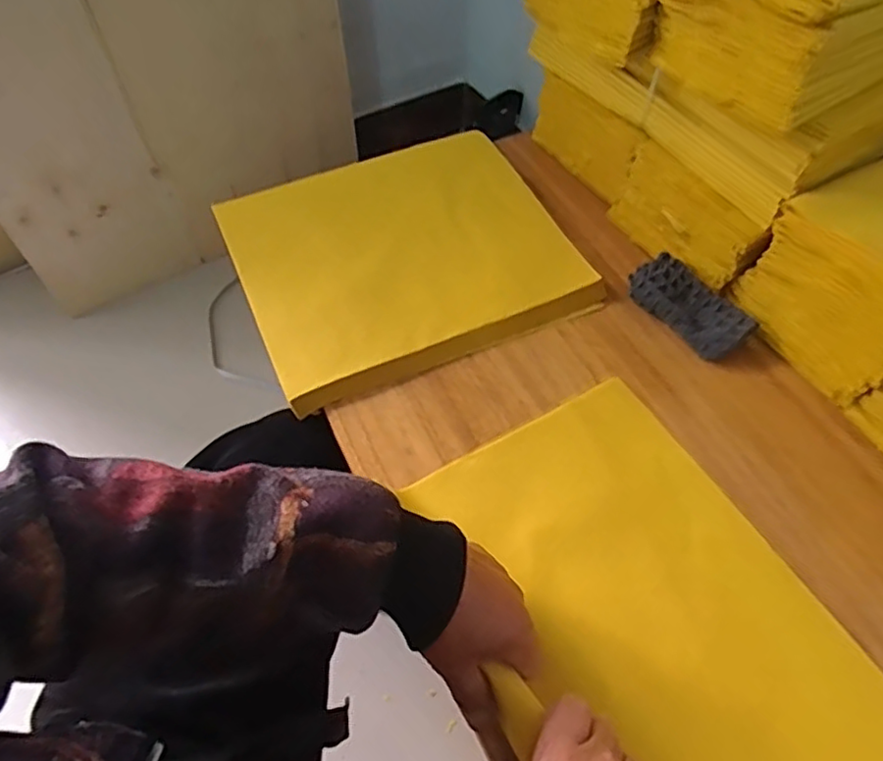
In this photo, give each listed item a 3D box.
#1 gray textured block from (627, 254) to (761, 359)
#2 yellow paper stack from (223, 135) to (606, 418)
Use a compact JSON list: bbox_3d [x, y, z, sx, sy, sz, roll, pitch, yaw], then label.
[{"bbox_3d":[0.221,-0.066,0.566,0.055,0.024,0.107,-35,64,-21],"label":"gray textured block"},{"bbox_3d":[-0.037,-0.127,0.603,0.294,0.018,0.264,-21,60,-14],"label":"yellow paper stack"}]

